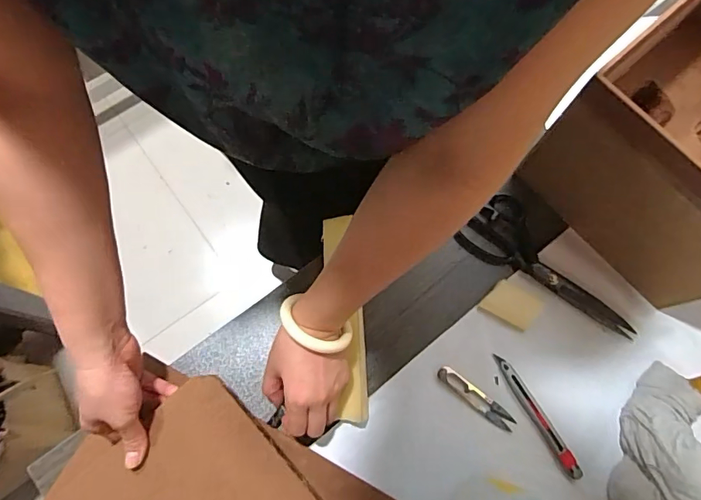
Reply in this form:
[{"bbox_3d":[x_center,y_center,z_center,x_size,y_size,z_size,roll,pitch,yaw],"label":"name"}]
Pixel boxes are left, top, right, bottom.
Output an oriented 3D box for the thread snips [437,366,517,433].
[{"bbox_3d":[0.148,0.174,0.545,0.102,0.007,0.022,38,75,9],"label":"thread snips"}]

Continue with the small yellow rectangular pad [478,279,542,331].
[{"bbox_3d":[0.200,0.067,0.573,0.064,0.010,0.046,31,74,7],"label":"small yellow rectangular pad"}]

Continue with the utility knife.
[{"bbox_3d":[0.212,0.186,0.523,0.014,0.004,0.149,-29,76,-10],"label":"utility knife"}]

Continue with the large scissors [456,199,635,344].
[{"bbox_3d":[0.248,0.022,0.570,0.227,0.012,0.083,37,75,8],"label":"large scissors"}]

